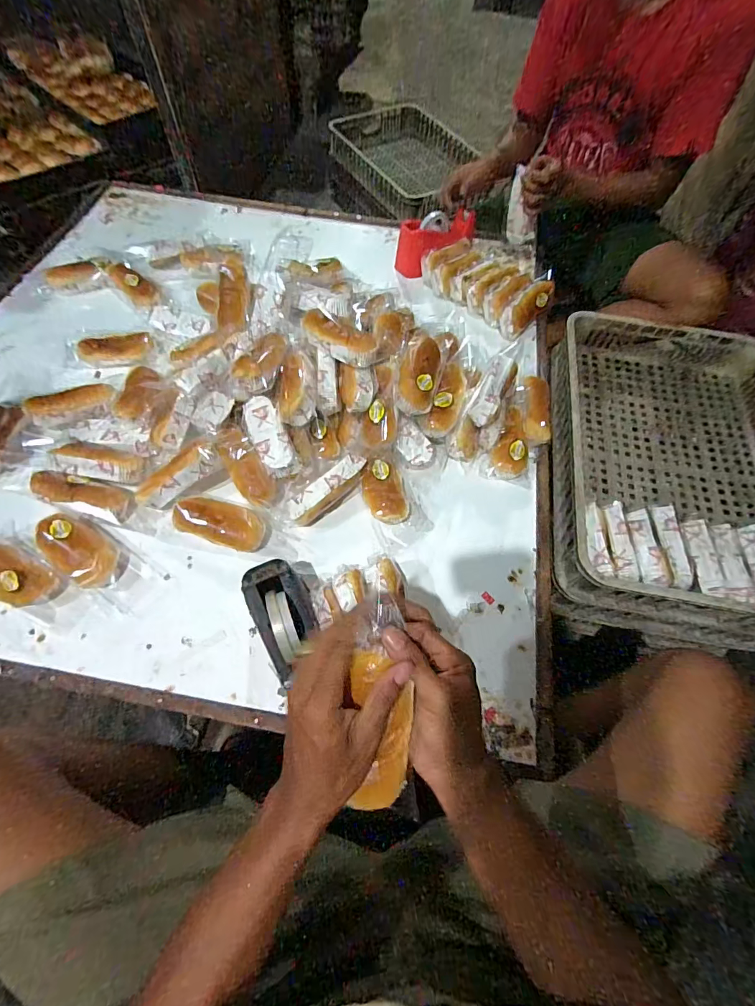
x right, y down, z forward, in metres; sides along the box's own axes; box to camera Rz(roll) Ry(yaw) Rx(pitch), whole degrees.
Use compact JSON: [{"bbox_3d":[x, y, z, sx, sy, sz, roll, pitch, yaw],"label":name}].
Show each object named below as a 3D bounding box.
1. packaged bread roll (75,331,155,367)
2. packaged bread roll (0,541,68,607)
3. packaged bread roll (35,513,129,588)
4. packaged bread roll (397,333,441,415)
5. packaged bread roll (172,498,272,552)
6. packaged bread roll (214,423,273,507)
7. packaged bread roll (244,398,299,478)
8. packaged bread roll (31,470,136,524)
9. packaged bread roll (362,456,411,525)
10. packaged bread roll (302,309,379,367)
[{"bbox_3d":[-0.518,-0.303,0.808,0.149,0.046,0.056,-15,64,-10],"label":"packaged bread roll"},{"bbox_3d":[-0.532,0.101,0.592,0.156,0.040,0.071,26,64,10],"label":"packaged bread roll"},{"bbox_3d":[-0.454,0.070,0.622,0.143,0.048,0.070,33,66,13],"label":"packaged bread roll"},{"bbox_3d":[0.072,-0.223,0.697,0.070,0.042,0.155,11,63,3],"label":"packaged bread roll"},{"bbox_3d":[-0.252,0.035,0.656,0.151,0.047,0.062,13,63,4],"label":"packaged bread roll"},{"bbox_3d":[-0.214,-0.060,0.660,0.048,0.032,0.137,-29,83,-17],"label":"packaged bread roll"},{"bbox_3d":[-0.176,-0.110,0.665,0.057,0.046,0.139,-24,66,-15],"label":"packaged bread roll"},{"bbox_3d":[-0.464,-0.011,0.650,0.148,0.054,0.061,12,63,3],"label":"packaged bread roll"},{"bbox_3d":[0.014,-0.016,0.689,0.073,0.049,0.113,-4,63,-5],"label":"packaged bread roll"},{"bbox_3d":[-0.061,-0.270,0.672,0.134,0.039,0.058,33,66,13],"label":"packaged bread roll"}]

